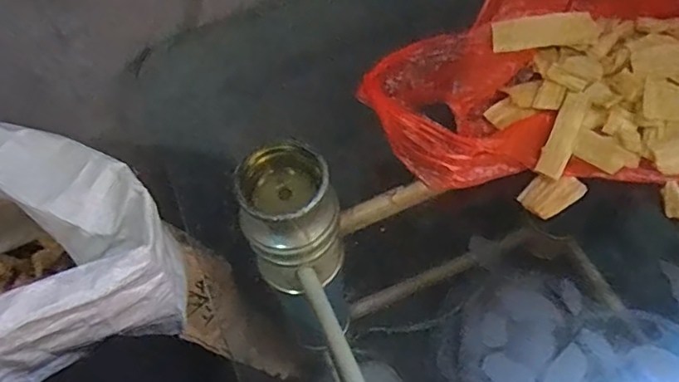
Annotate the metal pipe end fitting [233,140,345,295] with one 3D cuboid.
[{"bbox_3d":[-0.041,0.026,0.477,0.075,0.137,0.071,-20,59,-8],"label":"metal pipe end fitting"}]

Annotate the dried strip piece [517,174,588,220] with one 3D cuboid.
[{"bbox_3d":[0.146,0.001,0.392,0.042,0.006,0.028,-32,61,-15],"label":"dried strip piece"}]

